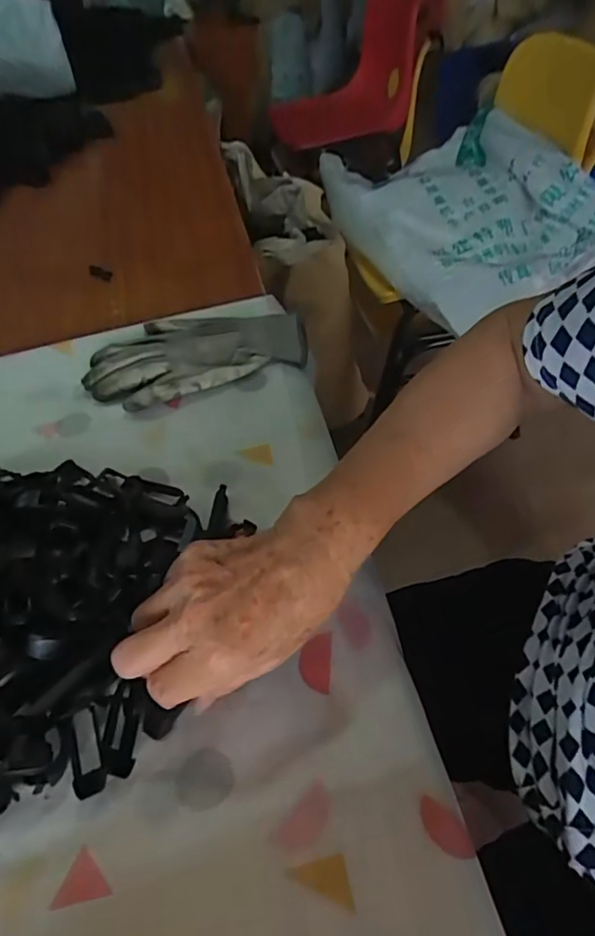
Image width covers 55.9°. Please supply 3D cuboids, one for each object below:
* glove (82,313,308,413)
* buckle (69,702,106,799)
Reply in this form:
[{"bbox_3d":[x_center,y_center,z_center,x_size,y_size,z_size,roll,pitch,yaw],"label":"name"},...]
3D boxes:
[{"bbox_3d":[-0.097,-0.116,0.554,0.216,0.023,0.106,-20,51,-16],"label":"glove"},{"bbox_3d":[-0.123,0.163,0.323,0.018,0.014,0.051,-18,51,-14],"label":"buckle"}]

